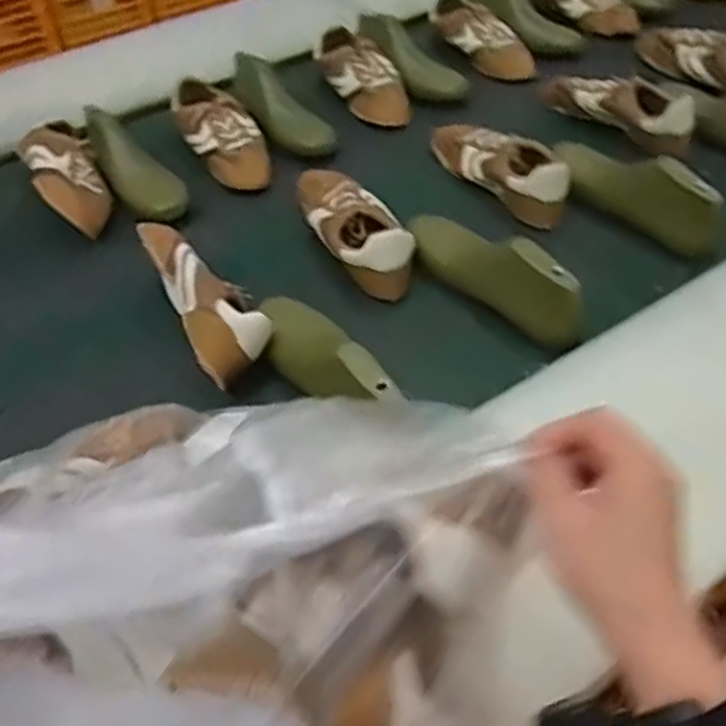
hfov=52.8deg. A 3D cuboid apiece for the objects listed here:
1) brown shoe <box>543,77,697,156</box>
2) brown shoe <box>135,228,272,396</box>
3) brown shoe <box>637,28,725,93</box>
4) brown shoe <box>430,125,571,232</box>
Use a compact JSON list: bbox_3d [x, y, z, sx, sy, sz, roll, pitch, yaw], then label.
[{"bbox_3d":[0.378,-0.379,1.096,0.078,0.079,0.242,-31,52,-21],"label":"brown shoe"},{"bbox_3d":[-0.176,-0.077,0.818,0.083,0.082,0.235,-23,49,-15],"label":"brown shoe"},{"bbox_3d":[0.570,-0.505,1.193,0.096,0.101,0.257,-20,48,-12],"label":"brown shoe"},{"bbox_3d":[0.197,-0.278,1.021,0.104,0.068,0.255,-28,50,-19],"label":"brown shoe"}]

